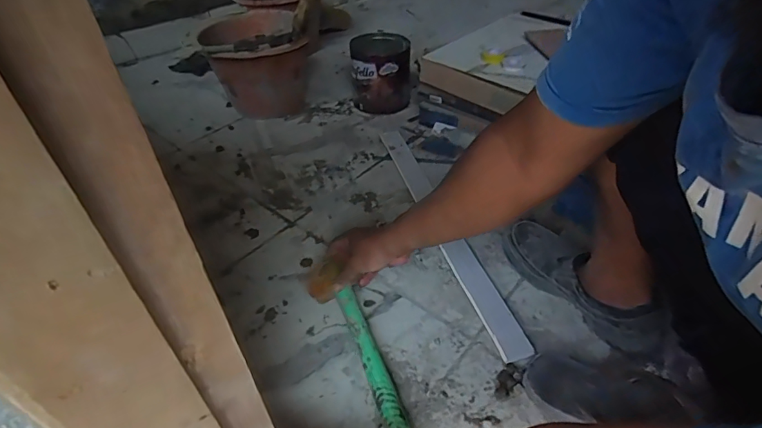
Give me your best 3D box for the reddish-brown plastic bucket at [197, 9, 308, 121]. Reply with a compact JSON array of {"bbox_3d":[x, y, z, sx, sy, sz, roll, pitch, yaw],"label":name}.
[{"bbox_3d":[-0.304,-0.374,1.117,0.220,0.198,0.232,-1,42,1],"label":"reddish-brown plastic bucket"}]

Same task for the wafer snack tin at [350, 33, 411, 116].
[{"bbox_3d":[0.001,-0.356,1.129,0.141,0.152,0.159,0,42,2],"label":"wafer snack tin"}]

